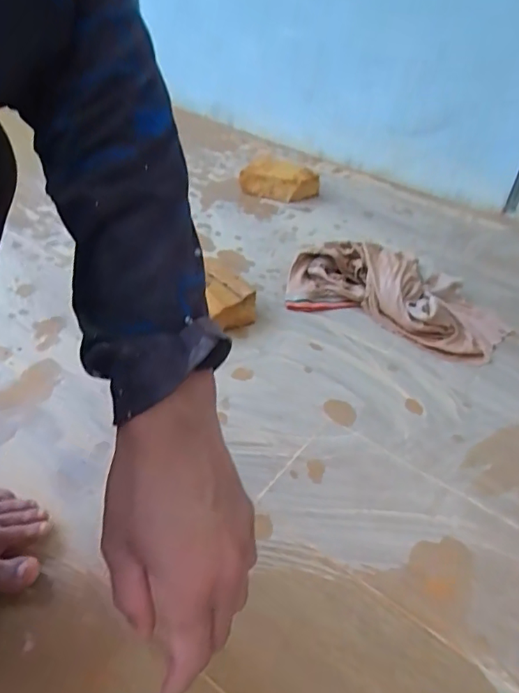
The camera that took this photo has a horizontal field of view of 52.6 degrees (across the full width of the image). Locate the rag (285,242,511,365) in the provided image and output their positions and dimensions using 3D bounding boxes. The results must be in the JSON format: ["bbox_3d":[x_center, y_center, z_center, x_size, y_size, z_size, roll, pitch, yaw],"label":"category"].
[{"bbox_3d":[0.205,-0.080,0.792,0.328,0.061,0.149,19,44,16],"label":"rag"}]

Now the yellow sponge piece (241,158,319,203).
[{"bbox_3d":[0.040,-0.329,1.055,0.161,0.064,0.062,12,43,10],"label":"yellow sponge piece"}]

